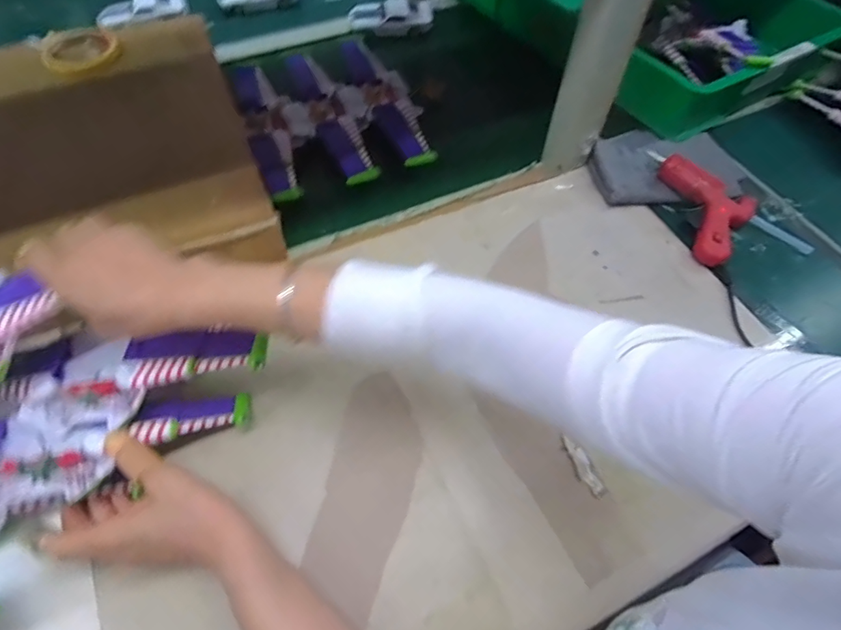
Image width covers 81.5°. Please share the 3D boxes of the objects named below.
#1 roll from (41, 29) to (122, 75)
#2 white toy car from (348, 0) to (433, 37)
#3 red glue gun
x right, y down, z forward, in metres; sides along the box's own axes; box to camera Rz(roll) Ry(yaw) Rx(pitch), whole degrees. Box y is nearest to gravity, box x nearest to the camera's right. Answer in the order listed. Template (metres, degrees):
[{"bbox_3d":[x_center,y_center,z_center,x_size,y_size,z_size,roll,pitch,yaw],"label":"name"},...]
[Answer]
[{"bbox_3d":[-0.438,-0.346,0.633,0.087,0.018,0.085,-19,59,-13],"label":"roll"},{"bbox_3d":[-0.047,-0.478,0.783,0.128,0.034,0.044,-8,57,-6],"label":"white toy car"},{"bbox_3d":[0.314,-0.131,0.570,0.135,0.040,0.116,31,62,18],"label":"red glue gun"}]

